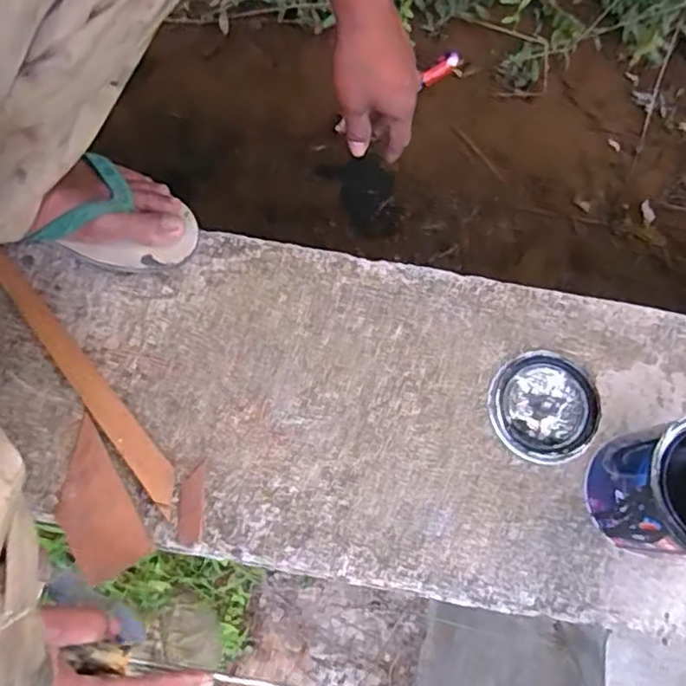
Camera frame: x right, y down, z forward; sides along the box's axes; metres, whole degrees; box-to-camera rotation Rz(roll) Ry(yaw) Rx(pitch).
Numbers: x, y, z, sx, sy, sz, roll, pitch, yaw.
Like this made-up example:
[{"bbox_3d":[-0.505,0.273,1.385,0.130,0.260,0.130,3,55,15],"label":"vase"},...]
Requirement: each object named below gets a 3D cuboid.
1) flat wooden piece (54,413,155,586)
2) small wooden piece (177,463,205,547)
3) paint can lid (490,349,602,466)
[{"bbox_3d":[-0.215,0.135,0.562,0.057,0.011,0.126,-29,80,-9],"label":"flat wooden piece"},{"bbox_3d":[-0.130,0.140,0.570,0.021,0.005,0.067,0,77,-3],"label":"small wooden piece"},{"bbox_3d":[0.188,0.058,0.609,0.103,0.004,0.099,1,77,-3],"label":"paint can lid"}]

